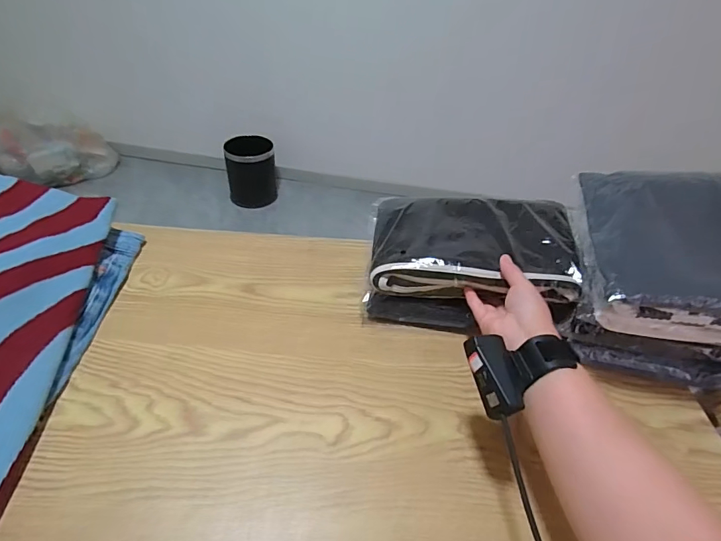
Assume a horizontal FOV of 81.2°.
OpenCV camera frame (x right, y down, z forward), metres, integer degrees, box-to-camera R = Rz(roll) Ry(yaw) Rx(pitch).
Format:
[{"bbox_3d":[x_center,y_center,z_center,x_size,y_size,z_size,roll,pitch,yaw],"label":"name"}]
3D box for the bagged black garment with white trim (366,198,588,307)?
[{"bbox_3d":[0.145,-0.031,0.549,0.252,0.062,0.151,6,43,1],"label":"bagged black garment with white trim"}]

